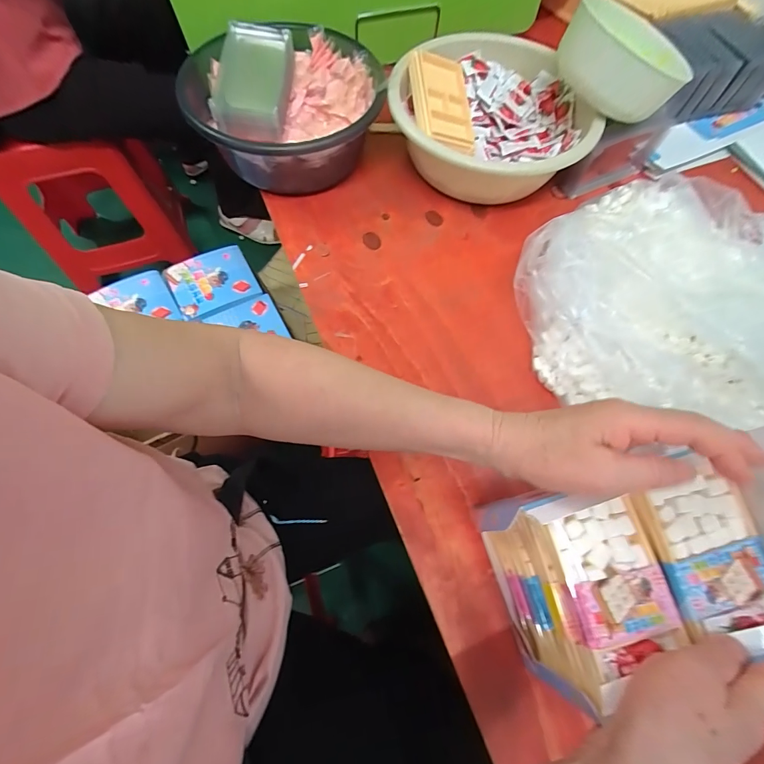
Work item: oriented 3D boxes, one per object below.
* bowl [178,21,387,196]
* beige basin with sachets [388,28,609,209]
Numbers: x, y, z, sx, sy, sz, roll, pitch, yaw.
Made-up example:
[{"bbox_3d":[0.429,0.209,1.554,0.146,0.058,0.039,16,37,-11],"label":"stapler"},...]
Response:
[{"bbox_3d":[-0.127,-0.368,0.532,0.248,0.126,0.226,1,68,-1],"label":"bowl"},{"bbox_3d":[0.147,-0.372,0.555,0.272,0.098,0.268,1,68,-1],"label":"beige basin with sachets"}]

